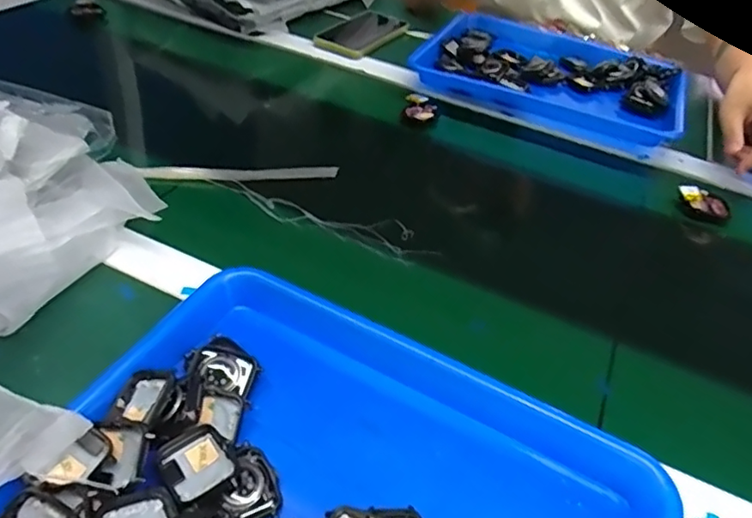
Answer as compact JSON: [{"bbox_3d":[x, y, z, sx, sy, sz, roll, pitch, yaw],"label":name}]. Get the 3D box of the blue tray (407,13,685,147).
[{"bbox_3d":[0.238,-0.252,0.765,0.329,0.045,0.245,22,45,15],"label":"blue tray"}]

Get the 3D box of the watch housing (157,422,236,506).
[{"bbox_3d":[-0.100,0.115,0.317,0.036,0.013,0.044,-26,53,-31],"label":"watch housing"}]

